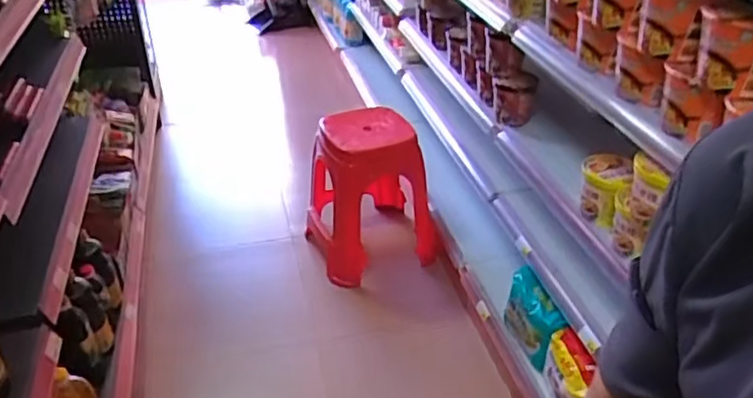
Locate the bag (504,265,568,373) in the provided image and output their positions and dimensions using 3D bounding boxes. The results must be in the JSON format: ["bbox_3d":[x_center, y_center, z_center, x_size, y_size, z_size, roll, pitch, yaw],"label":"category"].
[{"bbox_3d":[0.359,0.276,1.484,0.062,0.168,0.165,-13,36,-18],"label":"bag"}]

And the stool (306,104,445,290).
[{"bbox_3d":[-0.021,-0.004,1.932,0.330,0.484,0.330,-14,36,-19],"label":"stool"}]

